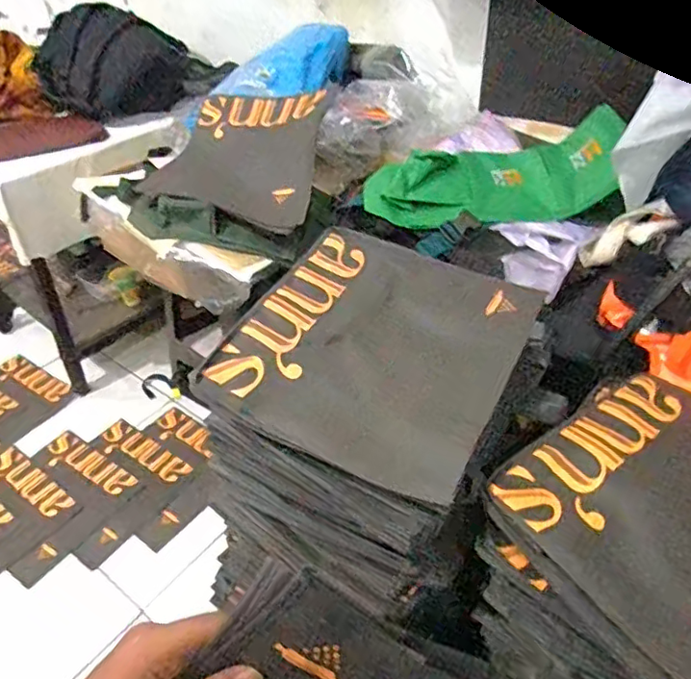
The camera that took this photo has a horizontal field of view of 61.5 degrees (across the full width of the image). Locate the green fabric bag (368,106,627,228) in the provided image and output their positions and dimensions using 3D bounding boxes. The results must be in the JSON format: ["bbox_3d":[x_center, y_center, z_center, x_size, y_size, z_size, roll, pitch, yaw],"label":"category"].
[{"bbox_3d":[0.219,-0.261,0.900,0.376,0.090,0.195,1,40,3],"label":"green fabric bag"}]

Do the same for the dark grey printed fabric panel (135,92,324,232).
[{"bbox_3d":[-0.175,-0.329,1.032,0.307,0.080,0.279,8,66,27],"label":"dark grey printed fabric panel"}]

